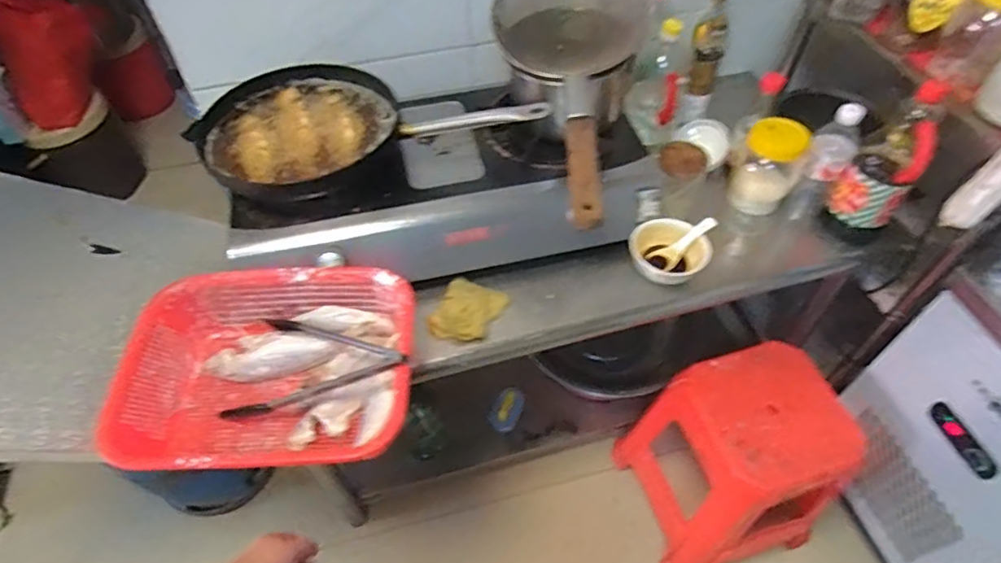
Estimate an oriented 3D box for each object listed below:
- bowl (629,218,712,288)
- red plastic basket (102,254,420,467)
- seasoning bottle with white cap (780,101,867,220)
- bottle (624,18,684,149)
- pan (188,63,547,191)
[{"bbox_3d":[0.285,-0.048,0.989,0.125,0.056,0.119,-1,52,1],"label":"bowl"},{"bbox_3d":[-0.319,0.129,0.839,0.389,0.106,0.302,-3,52,-1],"label":"red plastic basket"},{"bbox_3d":[0.560,-0.202,1.006,0.069,0.232,0.063,30,58,23],"label":"seasoning bottle with white cap"},{"bbox_3d":[0.285,-0.369,1.072,0.087,0.220,0.119,9,53,8],"label":"bottle"},{"bbox_3d":[-0.227,-0.290,0.969,0.539,0.074,0.325,-11,53,-7],"label":"pan"}]

